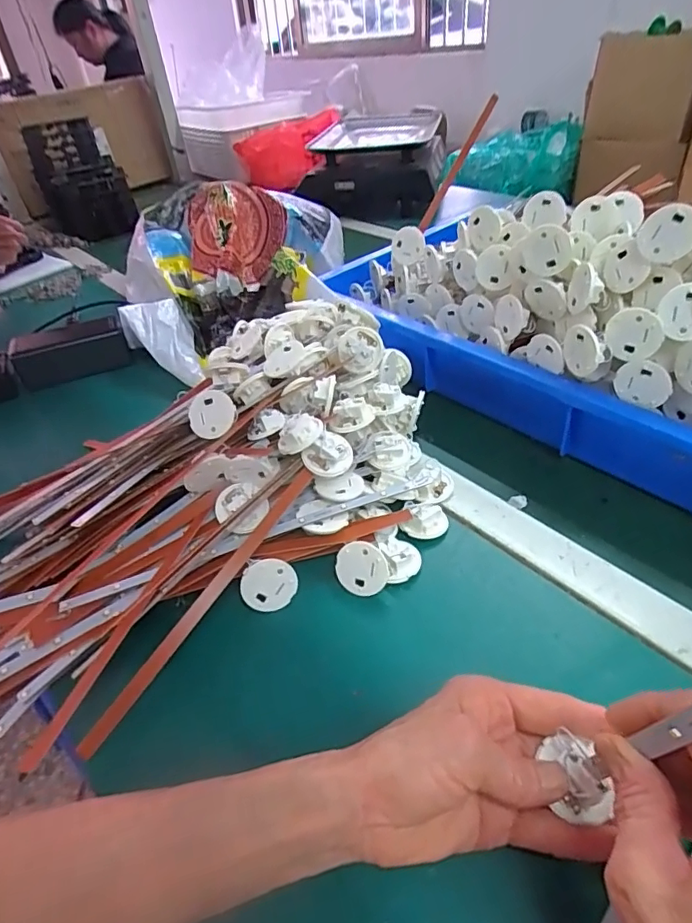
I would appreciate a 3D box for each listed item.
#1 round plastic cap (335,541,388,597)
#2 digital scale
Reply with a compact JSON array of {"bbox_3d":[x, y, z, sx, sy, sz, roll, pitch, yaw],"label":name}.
[{"bbox_3d":[0.011,0.076,0.379,0.038,0.038,0.005,30,14,12],"label":"round plastic cap"},{"bbox_3d":[0.064,-0.631,1.146,0.258,0.136,0.353,1,40,9],"label":"digital scale"}]

